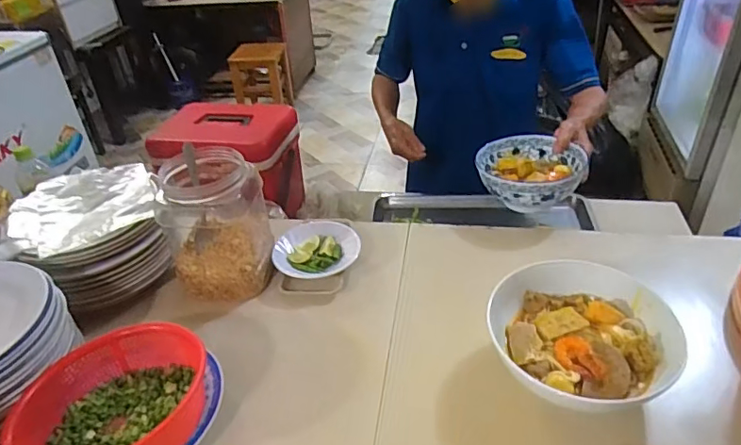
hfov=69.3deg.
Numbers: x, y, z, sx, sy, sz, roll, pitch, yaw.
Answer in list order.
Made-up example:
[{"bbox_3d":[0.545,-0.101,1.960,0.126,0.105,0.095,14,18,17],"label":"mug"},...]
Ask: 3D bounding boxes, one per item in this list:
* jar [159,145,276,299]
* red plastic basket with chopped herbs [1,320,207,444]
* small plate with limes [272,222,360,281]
[{"bbox_3d":[-0.216,-0.005,0.749,0.137,0.173,0.163,-16,38,-15],"label":"jar"},{"bbox_3d":[-0.263,0.198,0.562,0.189,0.092,0.184,-13,37,-11],"label":"red plastic basket with chopped herbs"},{"bbox_3d":[-0.079,0.037,0.790,0.121,0.029,0.107,-8,37,-3],"label":"small plate with limes"}]

